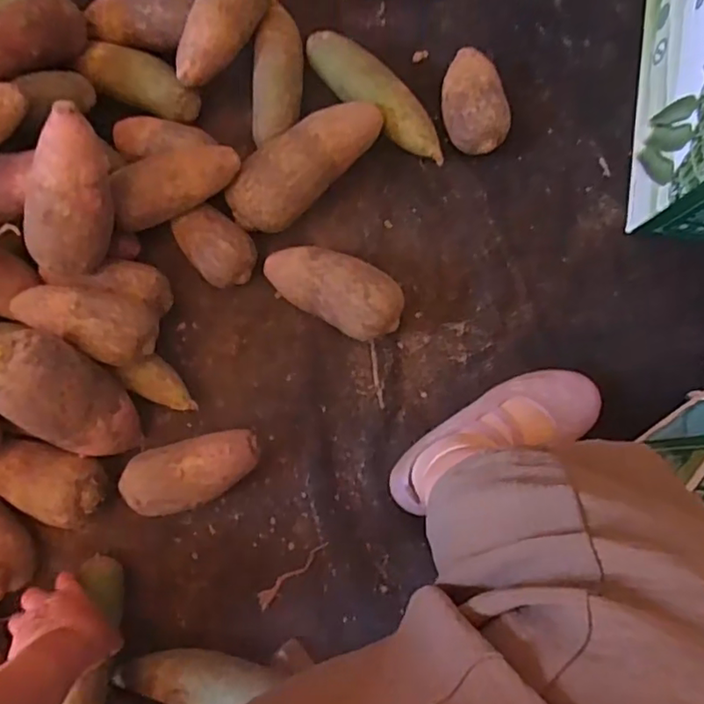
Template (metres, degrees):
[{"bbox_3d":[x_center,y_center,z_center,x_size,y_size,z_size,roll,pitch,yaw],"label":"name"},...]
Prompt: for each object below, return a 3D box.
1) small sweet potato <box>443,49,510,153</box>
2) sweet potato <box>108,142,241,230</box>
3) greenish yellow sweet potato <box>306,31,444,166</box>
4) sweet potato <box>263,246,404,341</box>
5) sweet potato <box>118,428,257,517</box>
[{"bbox_3d":[0.140,-0.287,0.701,0.074,0.056,0.115,-19,79,-4],"label":"small sweet potato"},{"bbox_3d":[-0.189,-0.180,0.640,0.142,0.054,0.062,-32,80,-6],"label":"sweet potato"},{"bbox_3d":[0.029,-0.297,0.694,0.061,0.043,0.202,-43,82,-8],"label":"greenish yellow sweet potato"},{"bbox_3d":[-0.019,-0.070,0.661,0.157,0.077,0.073,32,81,6],"label":"sweet potato"},{"bbox_3d":[-0.165,0.126,0.632,0.137,0.061,0.066,-18,79,-3],"label":"sweet potato"}]

